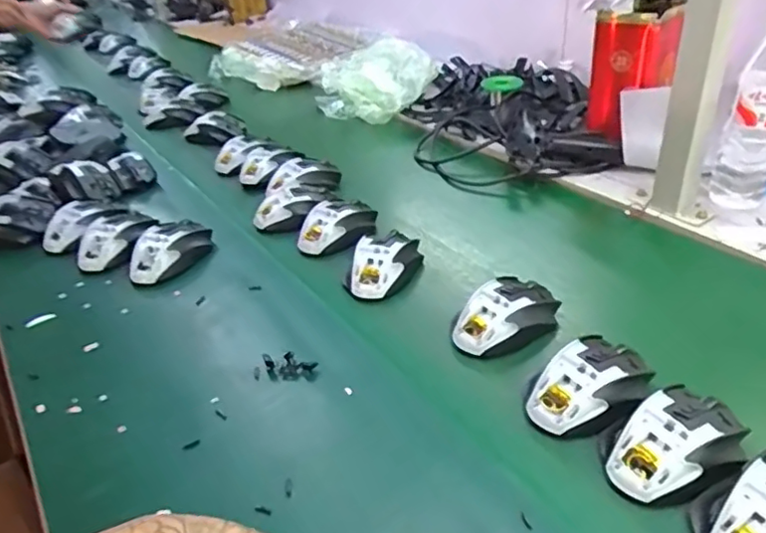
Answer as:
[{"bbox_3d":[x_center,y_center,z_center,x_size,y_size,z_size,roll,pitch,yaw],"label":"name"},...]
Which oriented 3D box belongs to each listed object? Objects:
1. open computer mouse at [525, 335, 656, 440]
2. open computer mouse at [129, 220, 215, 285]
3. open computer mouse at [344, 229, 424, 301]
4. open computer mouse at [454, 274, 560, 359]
[{"bbox_3d":[0.173,0.099,0.491,0.106,0.031,0.070,-25,39,-26],"label":"open computer mouse"},{"bbox_3d":[-0.261,-0.019,0.730,0.068,0.041,0.108,11,38,23],"label":"open computer mouse"},{"bbox_3d":[0.001,-0.006,0.677,0.063,0.034,0.104,16,40,28],"label":"open computer mouse"},{"bbox_3d":[0.120,0.046,0.582,0.113,0.035,0.071,-21,37,-21],"label":"open computer mouse"}]

